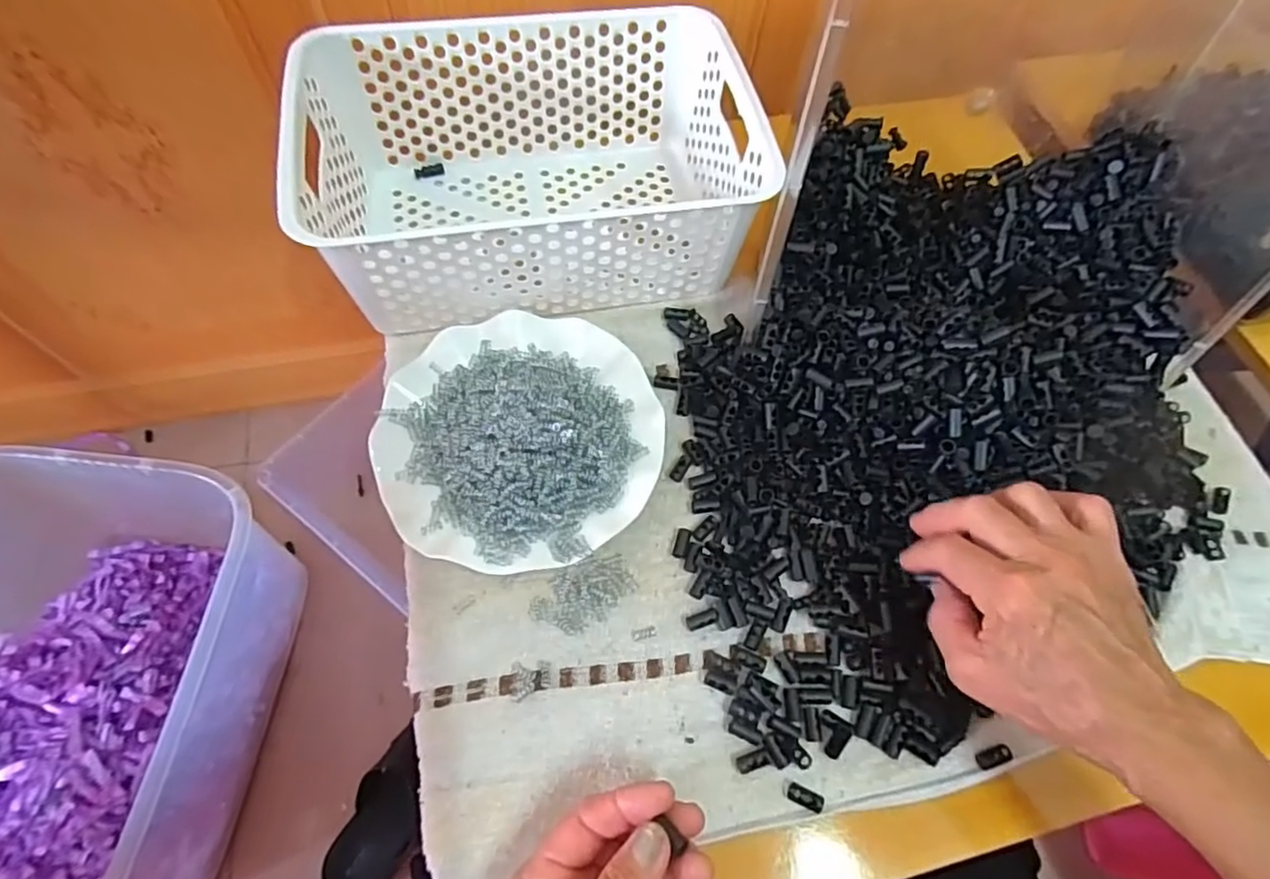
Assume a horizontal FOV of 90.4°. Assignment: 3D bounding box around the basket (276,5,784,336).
[{"bbox_3d":[-0.074,-0.197,0.473,0.306,0.113,0.204,-8,66,-7],"label":"basket"}]

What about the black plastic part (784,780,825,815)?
[{"bbox_3d":[0.094,0.198,0.350,0.023,0.005,0.009,21,65,21],"label":"black plastic part"}]

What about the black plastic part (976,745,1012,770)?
[{"bbox_3d":[0.207,0.183,0.363,0.020,0.006,0.010,-15,67,-10],"label":"black plastic part"}]

